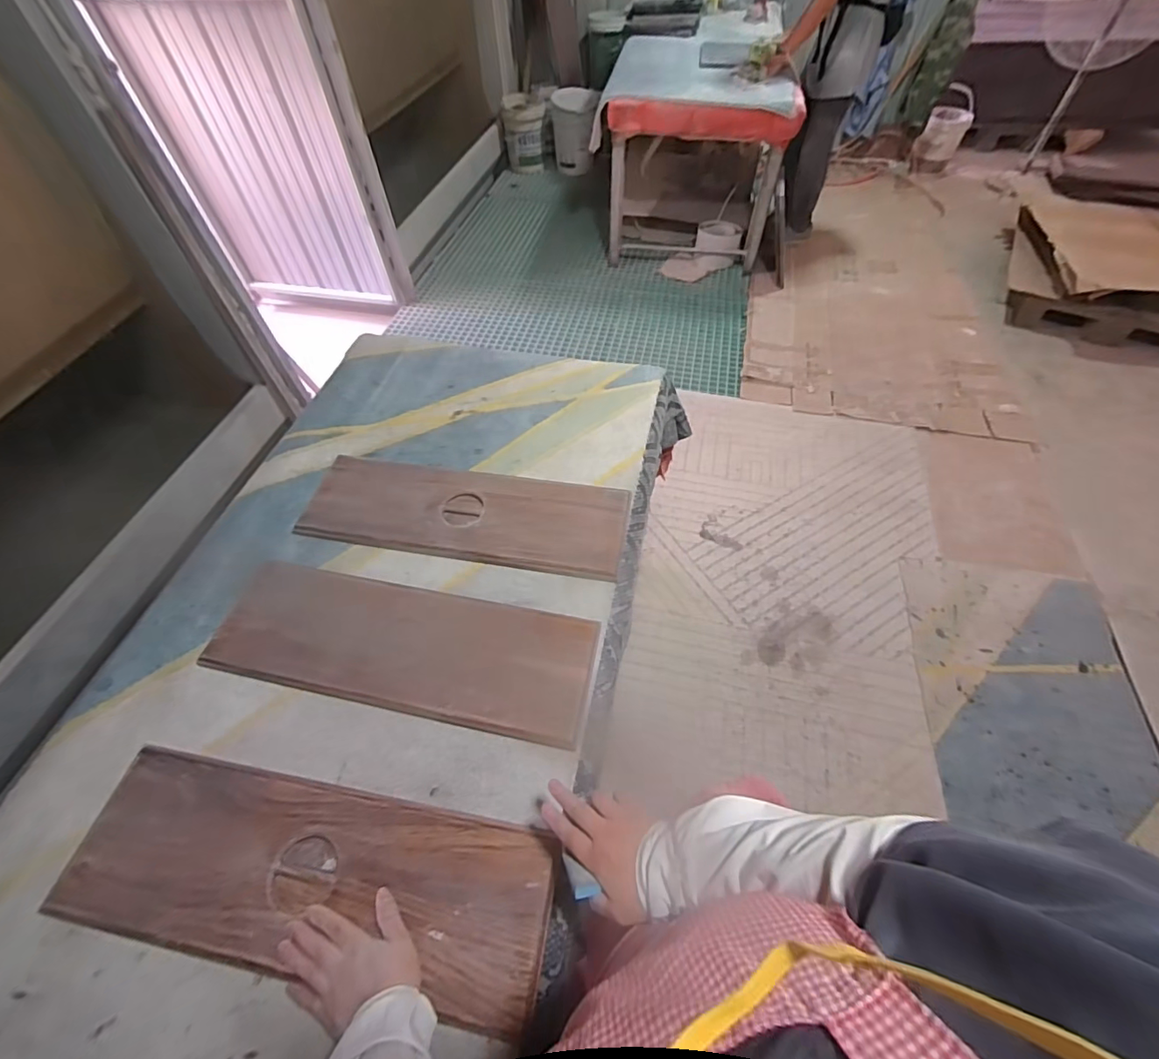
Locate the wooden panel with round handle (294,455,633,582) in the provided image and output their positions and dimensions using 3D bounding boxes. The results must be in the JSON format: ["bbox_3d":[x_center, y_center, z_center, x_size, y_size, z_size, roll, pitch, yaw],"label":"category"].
[{"bbox_3d":[-0.193,-0.030,0.840,0.542,0.025,0.179,8,57,3],"label":"wooden panel with round handle"}]

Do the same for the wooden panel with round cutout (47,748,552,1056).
[{"bbox_3d":[-0.302,0.392,0.552,0.541,0.028,0.181,8,60,7],"label":"wooden panel with round cutout"}]

